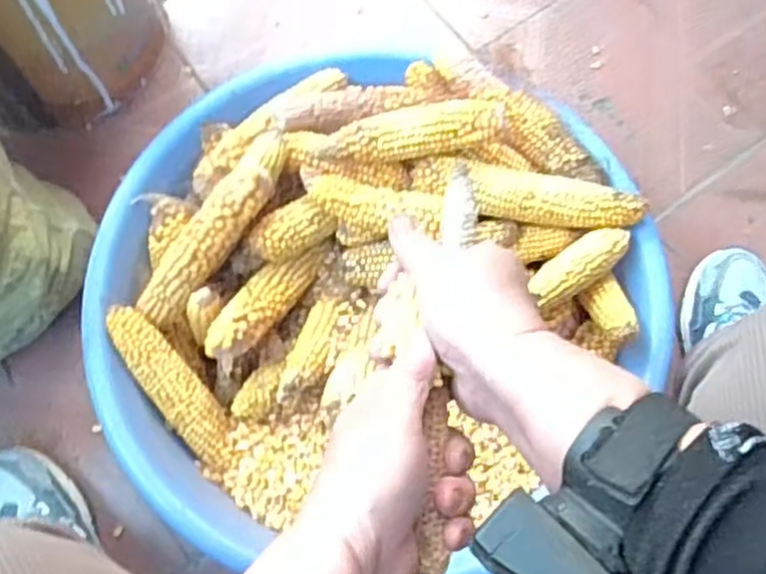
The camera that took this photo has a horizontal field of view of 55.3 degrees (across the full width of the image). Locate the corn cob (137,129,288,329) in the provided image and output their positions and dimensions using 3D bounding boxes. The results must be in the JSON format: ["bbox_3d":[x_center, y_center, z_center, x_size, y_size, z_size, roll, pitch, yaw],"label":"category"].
[{"bbox_3d":[-0.141,-0.047,0.617,0.049,0.051,0.189,39,96,13],"label":"corn cob"}]

